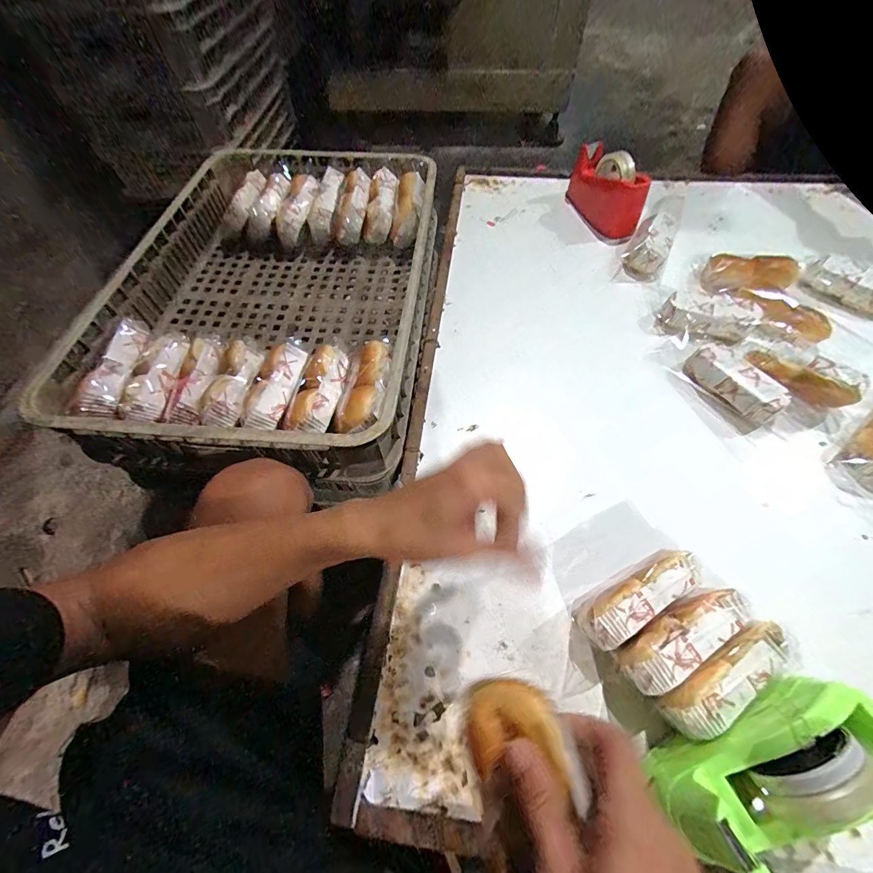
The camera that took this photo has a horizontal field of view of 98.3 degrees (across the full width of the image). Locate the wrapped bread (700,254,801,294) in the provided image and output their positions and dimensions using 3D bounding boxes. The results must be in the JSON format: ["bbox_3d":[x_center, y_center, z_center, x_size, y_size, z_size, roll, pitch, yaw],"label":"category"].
[{"bbox_3d":[0.565,-0.292,0.681,0.151,0.038,0.078,-2,59,0],"label":"wrapped bread"}]

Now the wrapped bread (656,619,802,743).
[{"bbox_3d":[0.280,0.234,0.372,0.145,0.062,0.046,-27,63,-15],"label":"wrapped bread"}]

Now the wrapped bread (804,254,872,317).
[{"bbox_3d":[0.720,-0.263,0.650,0.151,0.037,0.058,39,67,21],"label":"wrapped bread"}]

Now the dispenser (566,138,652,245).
[{"bbox_3d":[0.362,-0.530,0.806,0.072,0.109,0.209,-19,61,-10],"label":"dispenser"}]

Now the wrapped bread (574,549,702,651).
[{"bbox_3d":[0.211,0.173,0.406,0.127,0.070,0.045,-27,62,-14],"label":"wrapped bread"}]

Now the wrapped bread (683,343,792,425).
[{"bbox_3d":[0.437,-0.078,0.562,0.062,0.054,0.138,-22,61,-12],"label":"wrapped bread"}]

